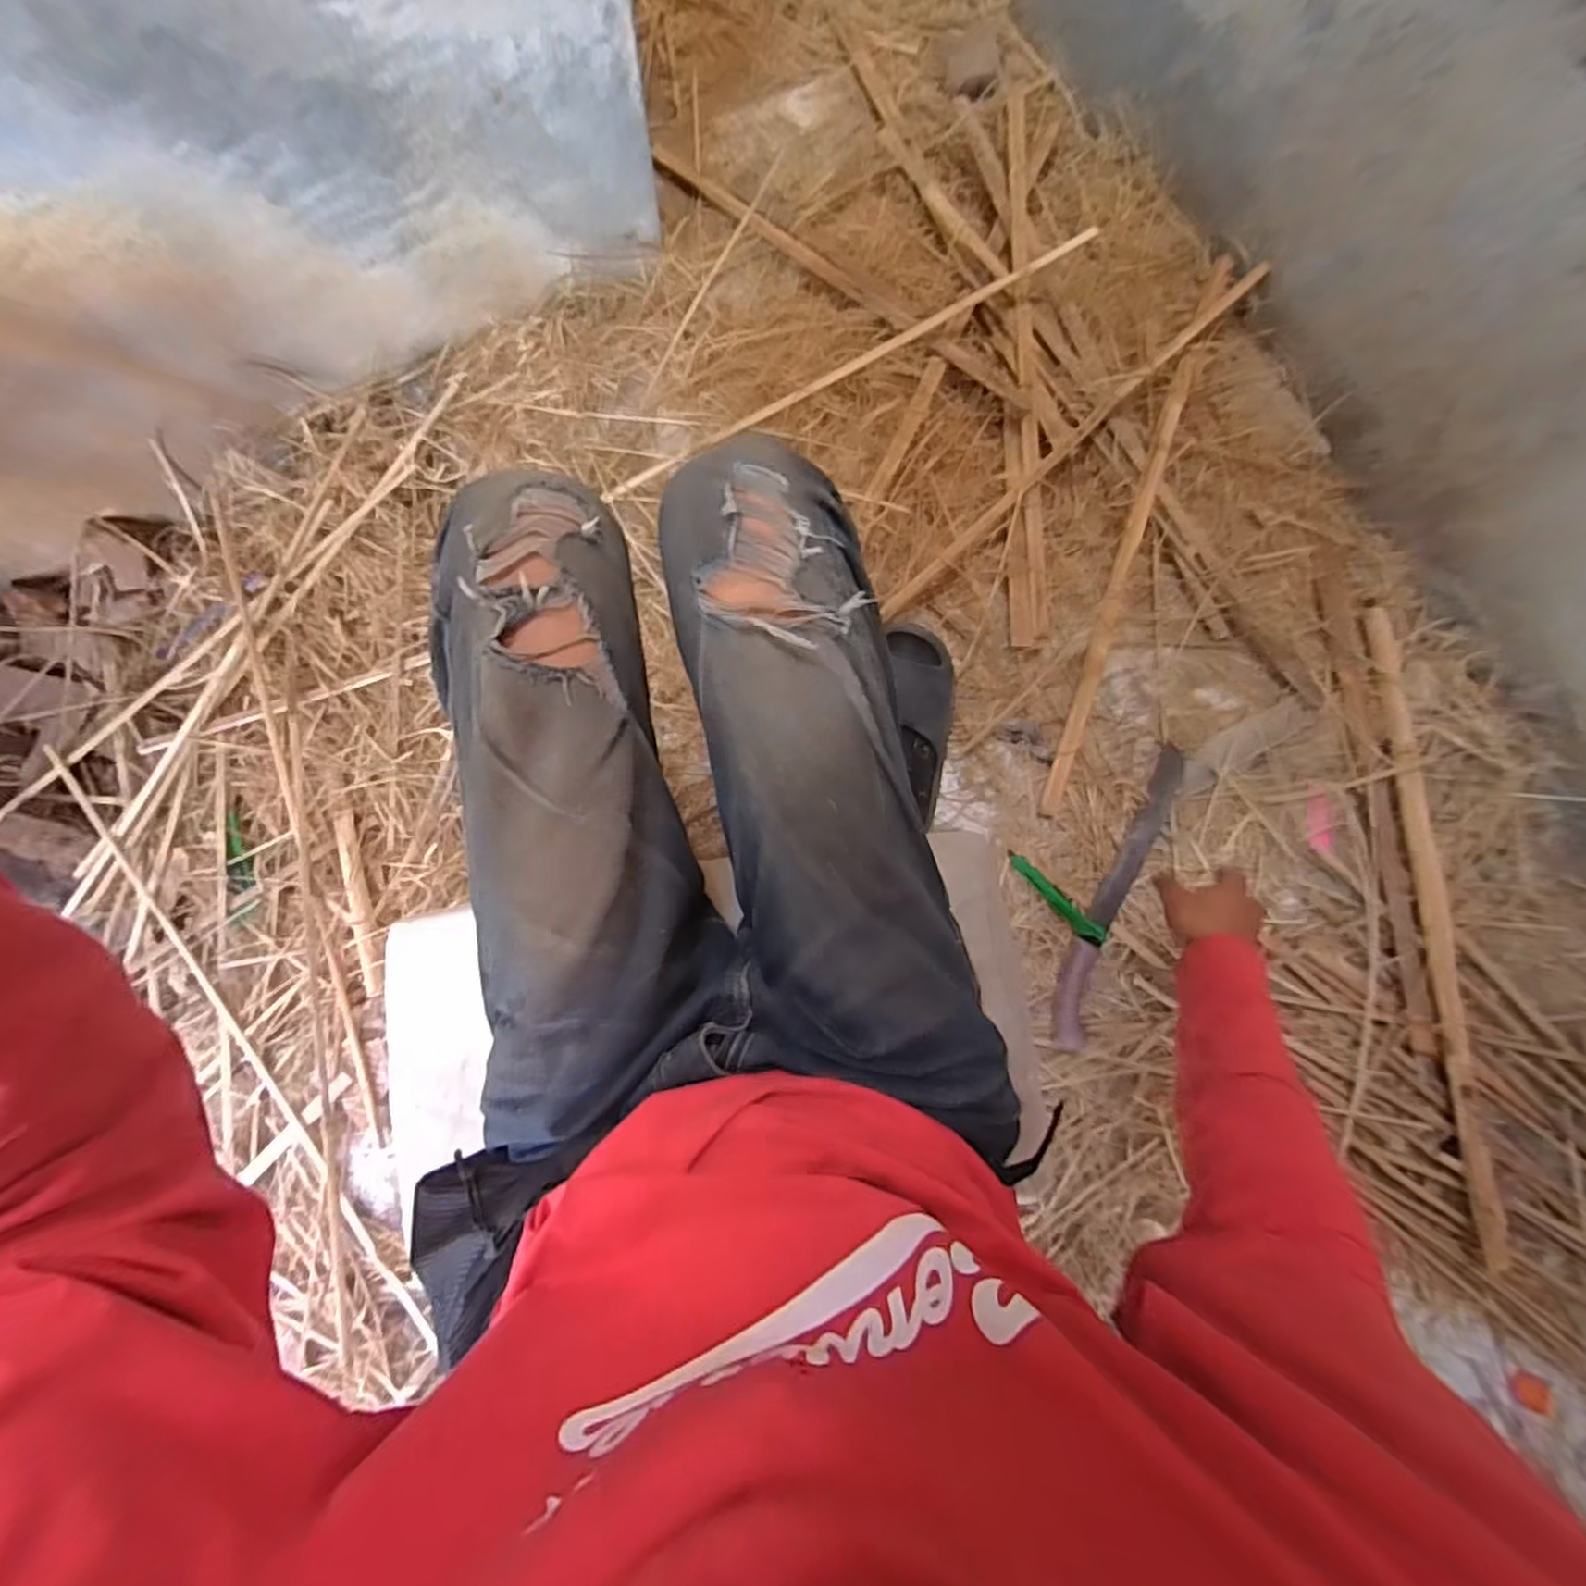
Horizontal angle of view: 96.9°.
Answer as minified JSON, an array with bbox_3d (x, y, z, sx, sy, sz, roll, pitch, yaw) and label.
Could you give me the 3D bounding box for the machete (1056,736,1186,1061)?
[{"bbox_3d":[0.408,0.120,0.879,0.058,0.030,0.409,26,82,-1],"label":"machete"}]

